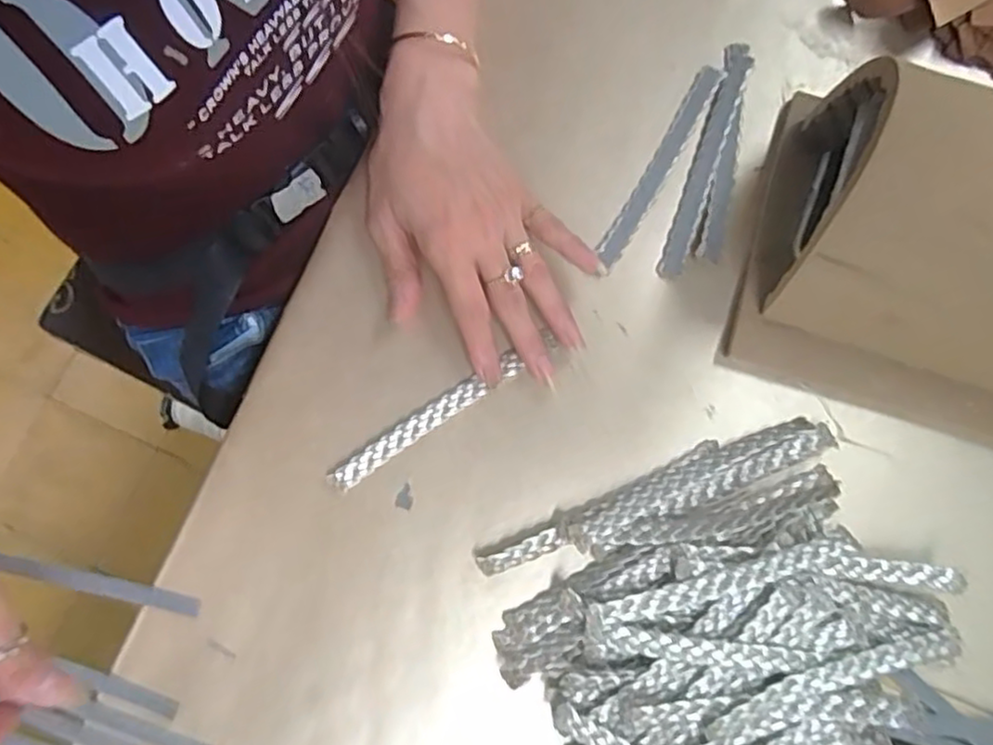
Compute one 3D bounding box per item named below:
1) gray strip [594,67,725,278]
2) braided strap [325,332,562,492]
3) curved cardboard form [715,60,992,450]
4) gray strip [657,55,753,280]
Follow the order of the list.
[{"bbox_3d":[0.093,-0.117,0.387,0.015,0.006,0.132,29,80,6],"label":"gray strip"},{"bbox_3d":[-0.028,0.019,0.360,0.136,0.007,0.012,-34,81,-7],"label":"braided strap"},{"bbox_3d":[0.231,-0.050,0.314,0.198,0.115,0.135,18,80,4],"label":"curved cardboard form"},{"bbox_3d":[0.116,-0.116,0.387,0.016,0.004,0.135,18,83,19],"label":"gray strip"}]

